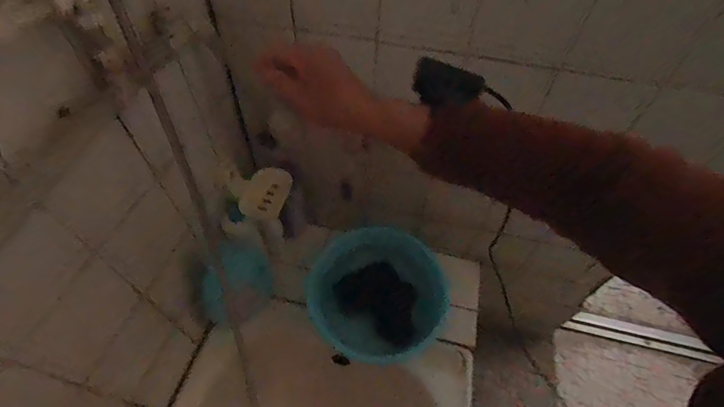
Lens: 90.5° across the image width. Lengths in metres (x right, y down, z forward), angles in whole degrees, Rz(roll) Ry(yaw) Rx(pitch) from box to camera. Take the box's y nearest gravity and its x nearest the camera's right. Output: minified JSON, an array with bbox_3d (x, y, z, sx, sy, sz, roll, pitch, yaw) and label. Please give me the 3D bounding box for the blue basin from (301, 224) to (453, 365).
[{"bbox_3d":[0.037,0.221,0.900,0.339,0.137,0.282,22,55,14],"label":"blue basin"}]

